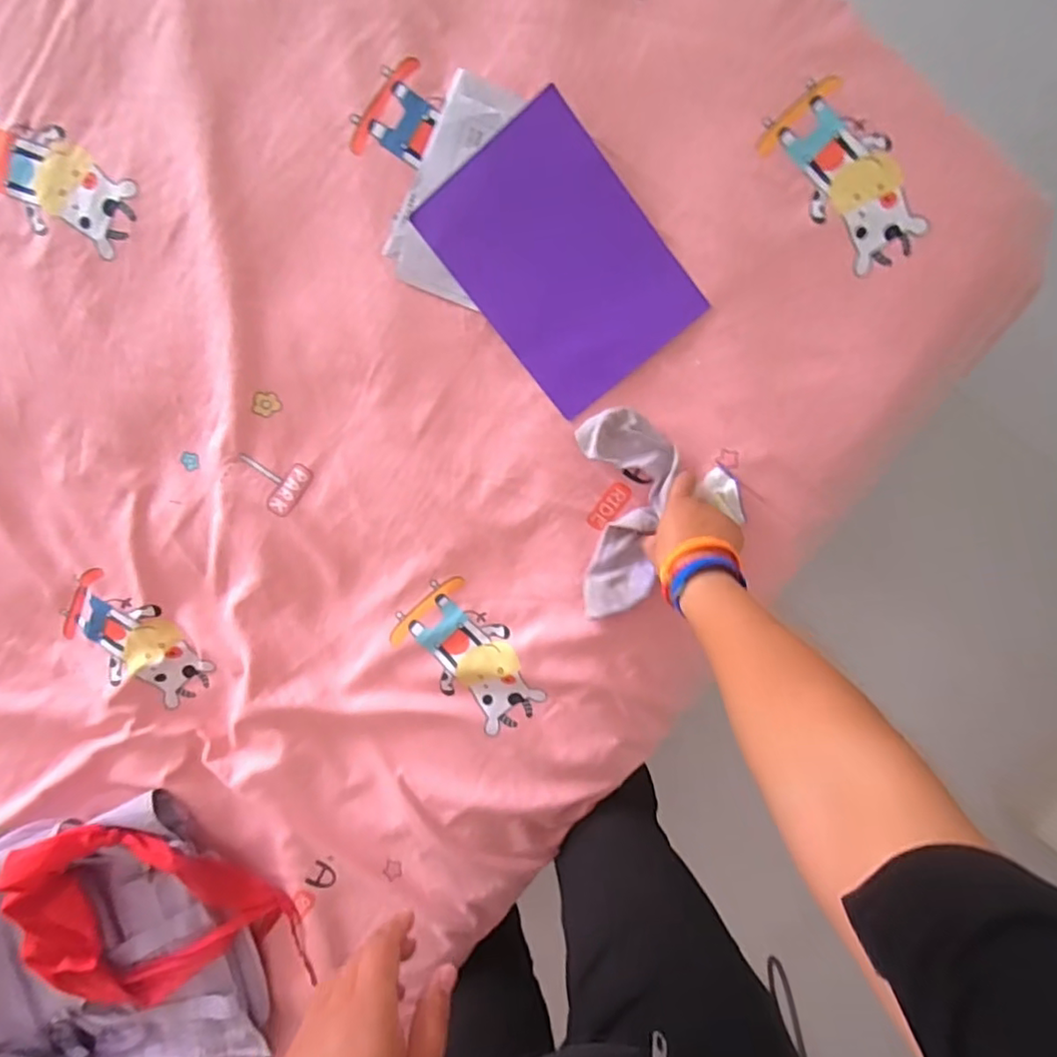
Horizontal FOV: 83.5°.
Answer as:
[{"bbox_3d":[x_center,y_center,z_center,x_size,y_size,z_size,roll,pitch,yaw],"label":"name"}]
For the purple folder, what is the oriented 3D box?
[{"bbox_3d":[0.031,-0.247,0.551,0.165,0.012,0.236,-37,103,14],"label":"purple folder"}]

